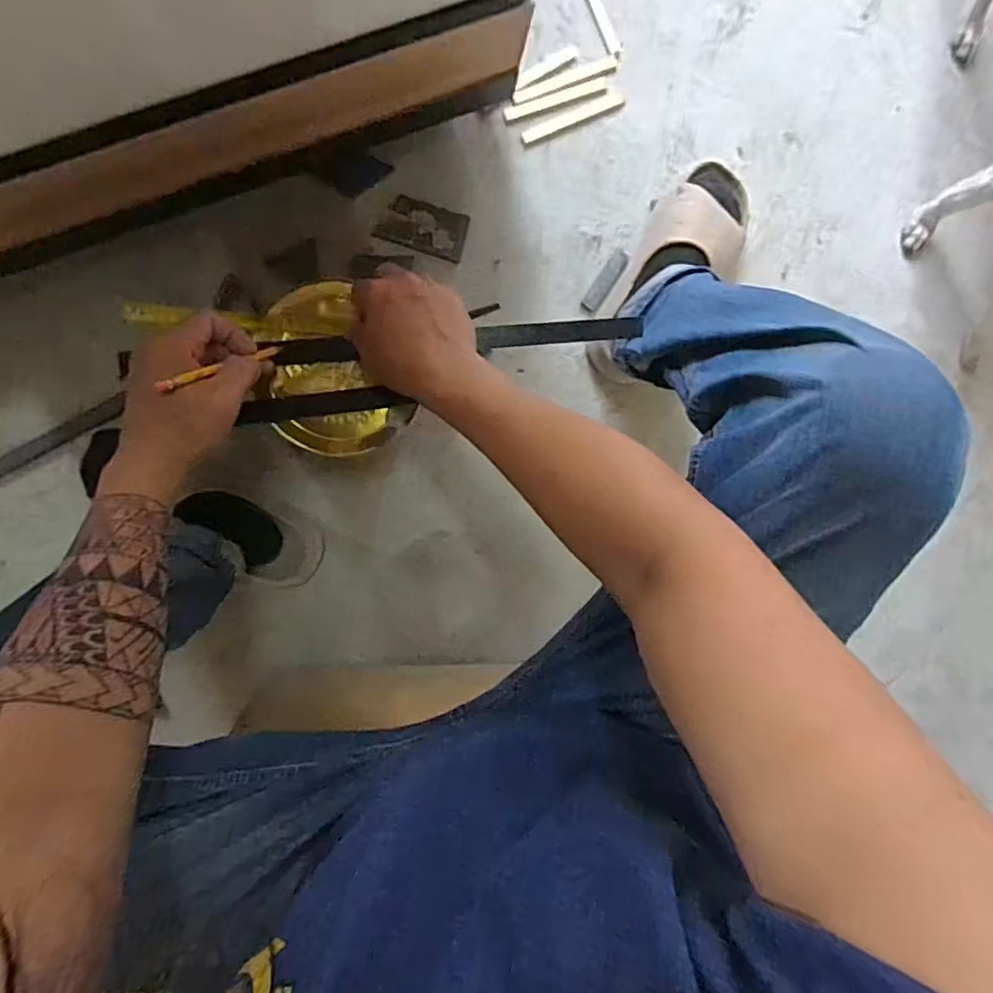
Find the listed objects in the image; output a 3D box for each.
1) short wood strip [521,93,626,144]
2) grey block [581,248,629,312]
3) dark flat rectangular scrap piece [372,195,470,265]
[{"bbox_3d":[0.098,-0.488,0.773,0.142,0.006,0.017,-24,99,-3],"label":"short wood strip"},{"bbox_3d":[0.144,-0.286,0.788,0.021,0.014,0.092,34,92,-9],"label":"grey block"},{"bbox_3d":[-0.092,-0.341,0.758,0.107,0.009,0.059,14,95,-7],"label":"dark flat rectangular scrap piece"}]

